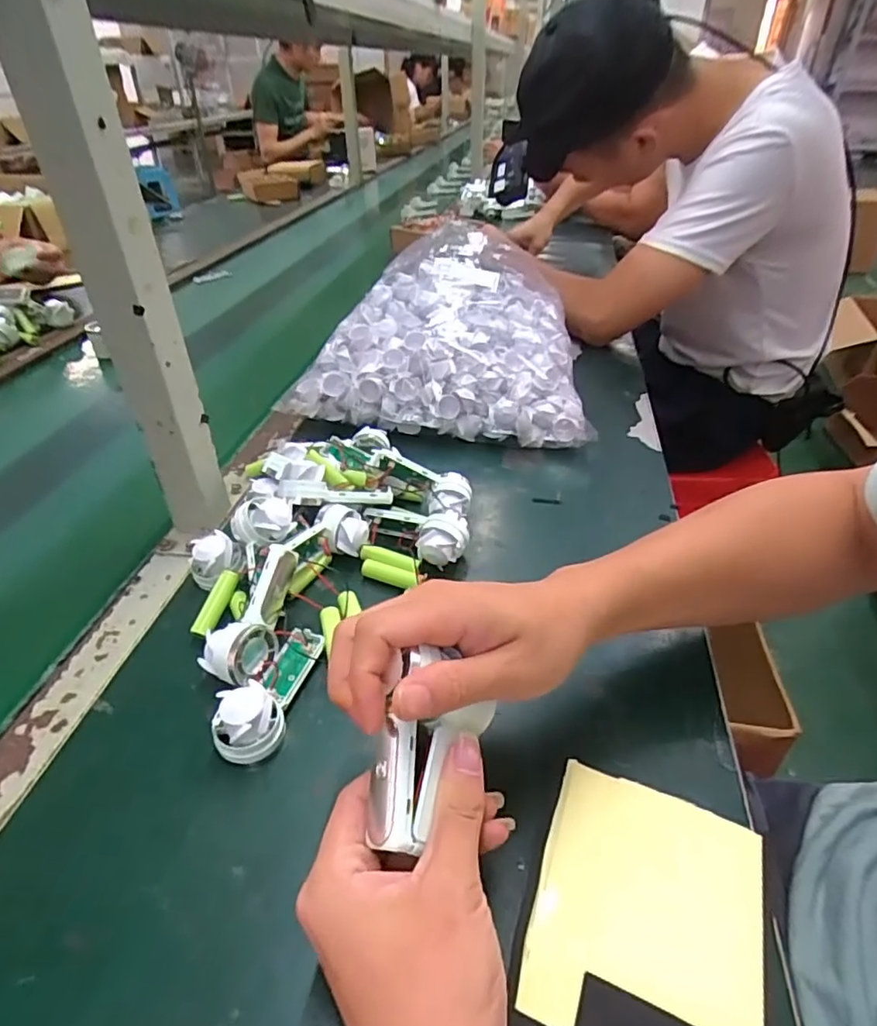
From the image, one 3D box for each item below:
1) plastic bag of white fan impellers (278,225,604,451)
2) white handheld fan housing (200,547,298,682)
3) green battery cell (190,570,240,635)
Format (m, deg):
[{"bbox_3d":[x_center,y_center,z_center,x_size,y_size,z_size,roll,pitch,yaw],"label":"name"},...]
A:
[{"bbox_3d":[0.020,-0.237,0.734,0.320,0.145,0.352,6,38,6],"label":"plastic bag of white fan impellers"},{"bbox_3d":[-0.123,0.066,0.392,0.039,0.024,0.092,13,68,14],"label":"white handheld fan housing"},{"bbox_3d":[-0.161,0.065,0.421,0.012,0.011,0.049,15,64,17],"label":"green battery cell"}]

